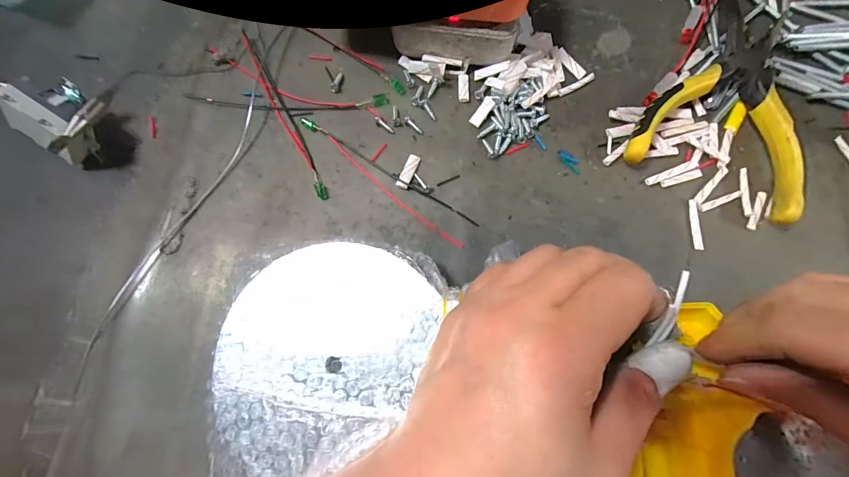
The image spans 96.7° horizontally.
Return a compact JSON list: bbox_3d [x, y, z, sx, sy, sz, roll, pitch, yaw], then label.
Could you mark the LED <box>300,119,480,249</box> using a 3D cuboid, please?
[{"bbox_3d":[-0.026,-0.035,0.224,0.124,0.004,0.017,33,78,7],"label":"LED"}]

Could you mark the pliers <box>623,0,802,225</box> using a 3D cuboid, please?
[{"bbox_3d":[0.194,-0.097,0.235,0.094,0.018,0.158,25,77,6],"label":"pliers"}]

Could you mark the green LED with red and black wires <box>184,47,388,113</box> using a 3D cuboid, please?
[{"bbox_3d":[-0.086,-0.089,0.237,0.121,0.005,0.035,15,76,3],"label":"green LED with red and black wires"}]

